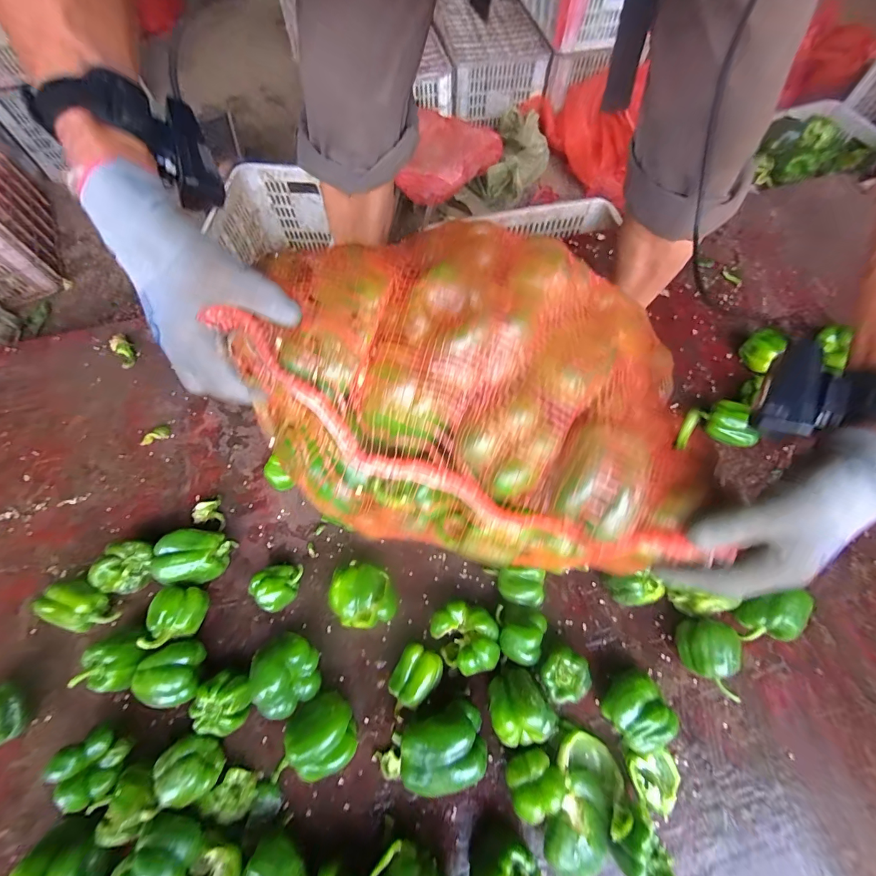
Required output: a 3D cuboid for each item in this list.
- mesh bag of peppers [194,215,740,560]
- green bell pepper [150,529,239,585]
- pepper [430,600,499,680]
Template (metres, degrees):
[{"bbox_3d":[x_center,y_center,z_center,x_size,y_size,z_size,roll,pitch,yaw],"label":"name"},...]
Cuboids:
[{"bbox_3d":[0.032,-0.042,0.333,0.334,0.140,0.254,8,66,4],"label":"mesh bag of peppers"},{"bbox_3d":[-0.367,0.176,0.592,0.097,0.068,0.079,1,66,0],"label":"green bell pepper"},{"bbox_3d":[0.040,0.275,0.553,0.080,0.063,0.092,-29,69,-12],"label":"pepper"}]

